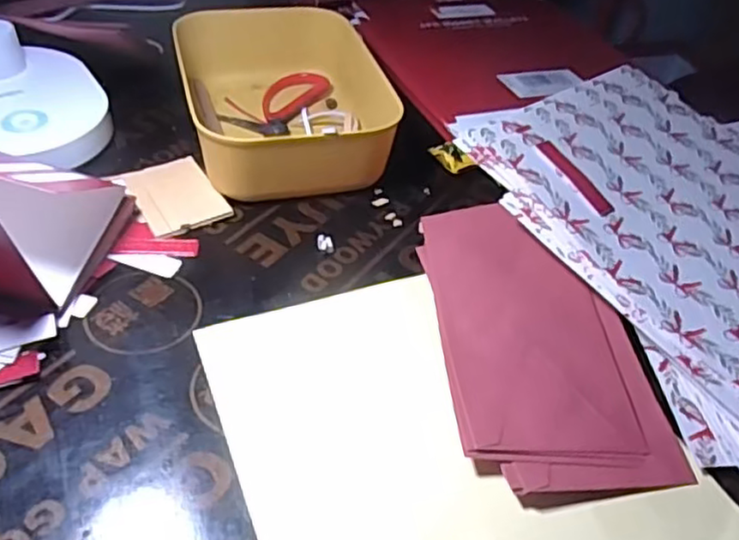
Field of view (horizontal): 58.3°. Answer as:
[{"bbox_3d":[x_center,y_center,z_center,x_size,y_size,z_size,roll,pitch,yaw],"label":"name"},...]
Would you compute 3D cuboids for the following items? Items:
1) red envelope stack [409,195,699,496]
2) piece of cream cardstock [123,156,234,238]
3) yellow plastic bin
[{"bbox_3d":[0.090,0.031,0.377,0.109,0.015,0.200,-3,45,-10],"label":"red envelope stack"},{"bbox_3d":[-0.131,-0.052,0.445,0.051,0.007,0.076,-21,51,-26],"label":"piece of cream cardstock"},{"bbox_3d":[-0.063,-0.130,0.494,0.128,0.058,0.195,-9,47,-15],"label":"yellow plastic bin"}]

